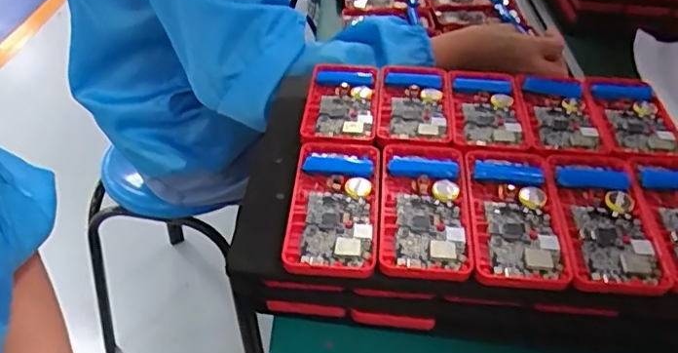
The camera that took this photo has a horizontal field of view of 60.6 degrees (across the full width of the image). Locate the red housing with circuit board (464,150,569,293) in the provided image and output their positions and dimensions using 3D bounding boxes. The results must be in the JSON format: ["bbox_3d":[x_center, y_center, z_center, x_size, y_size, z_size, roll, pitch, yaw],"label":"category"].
[{"bbox_3d":[0.122,0.027,0.414,0.060,0.025,0.115,5,40,3],"label":"red housing with circuit board"}]

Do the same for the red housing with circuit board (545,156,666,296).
[{"bbox_3d":[0.186,0.030,0.412,0.060,0.022,0.118,6,40,5],"label":"red housing with circuit board"}]

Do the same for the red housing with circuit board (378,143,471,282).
[{"bbox_3d":[0.061,0.021,0.418,0.061,0.023,0.117,4,40,2],"label":"red housing with circuit board"}]

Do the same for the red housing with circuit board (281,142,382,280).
[{"bbox_3d":[-0.003,0.020,0.419,0.061,0.026,0.115,4,40,2],"label":"red housing with circuit board"}]

